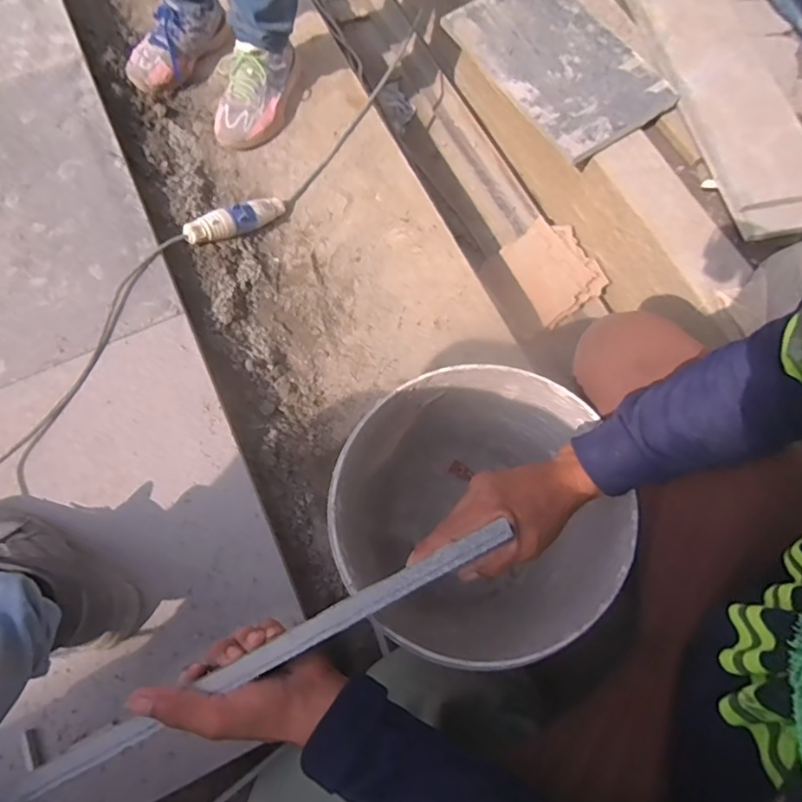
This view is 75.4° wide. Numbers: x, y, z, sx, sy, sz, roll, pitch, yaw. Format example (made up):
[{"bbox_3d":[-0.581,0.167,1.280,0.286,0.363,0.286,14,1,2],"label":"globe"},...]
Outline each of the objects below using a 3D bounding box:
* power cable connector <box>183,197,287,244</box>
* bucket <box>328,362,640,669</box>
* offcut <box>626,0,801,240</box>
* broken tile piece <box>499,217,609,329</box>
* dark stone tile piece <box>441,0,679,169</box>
[{"bbox_3d":[-0.282,-0.319,0.911,0.199,0.046,0.043,-34,75,-35],"label":"power cable connector"},{"bbox_3d":[0.082,0.146,0.666,0.287,0.322,0.288,0,72,-1],"label":"bucket"},{"bbox_3d":[0.580,-0.715,1.002,0.222,0.037,0.907,-14,73,-5],"label":"offcut"},{"bbox_3d":[0.322,-0.281,1.096,0.147,0.018,0.212,-31,71,11],"label":"broken tile piece"},{"bbox_3d":[0.299,-0.659,0.992,0.246,0.021,0.411,-31,75,-9],"label":"dark stone tile piece"}]

